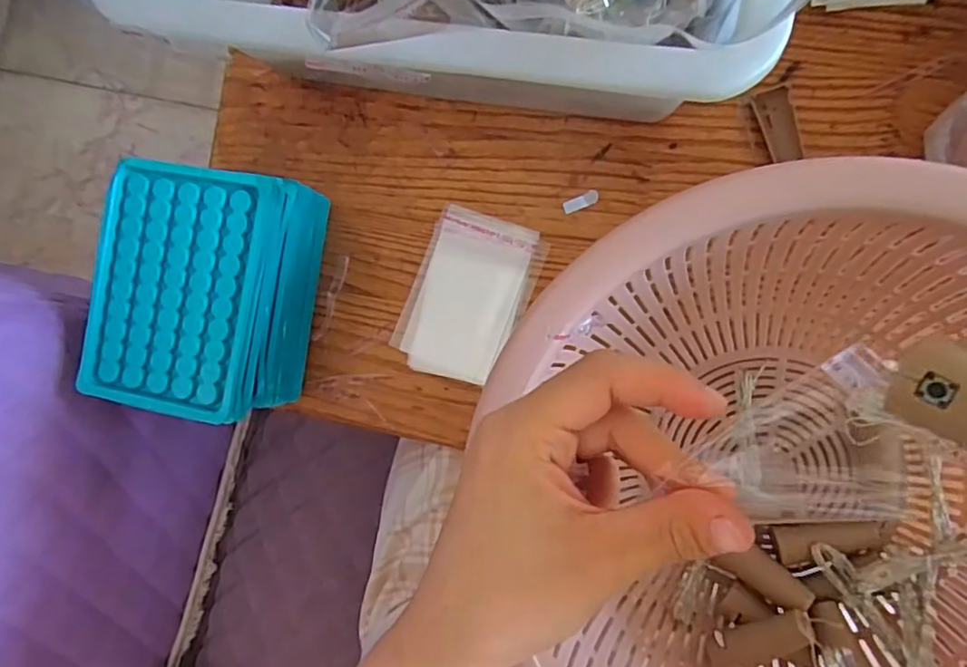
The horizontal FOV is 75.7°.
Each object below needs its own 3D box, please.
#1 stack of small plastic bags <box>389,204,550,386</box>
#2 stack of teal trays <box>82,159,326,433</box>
[{"bbox_3d":[-0.010,-0.022,0.382,0.069,0.009,0.101,23,92,10],"label":"stack of small plastic bags"},{"bbox_3d":[-0.159,-0.023,0.369,0.100,0.080,0.136,10,89,10],"label":"stack of teal trays"}]

